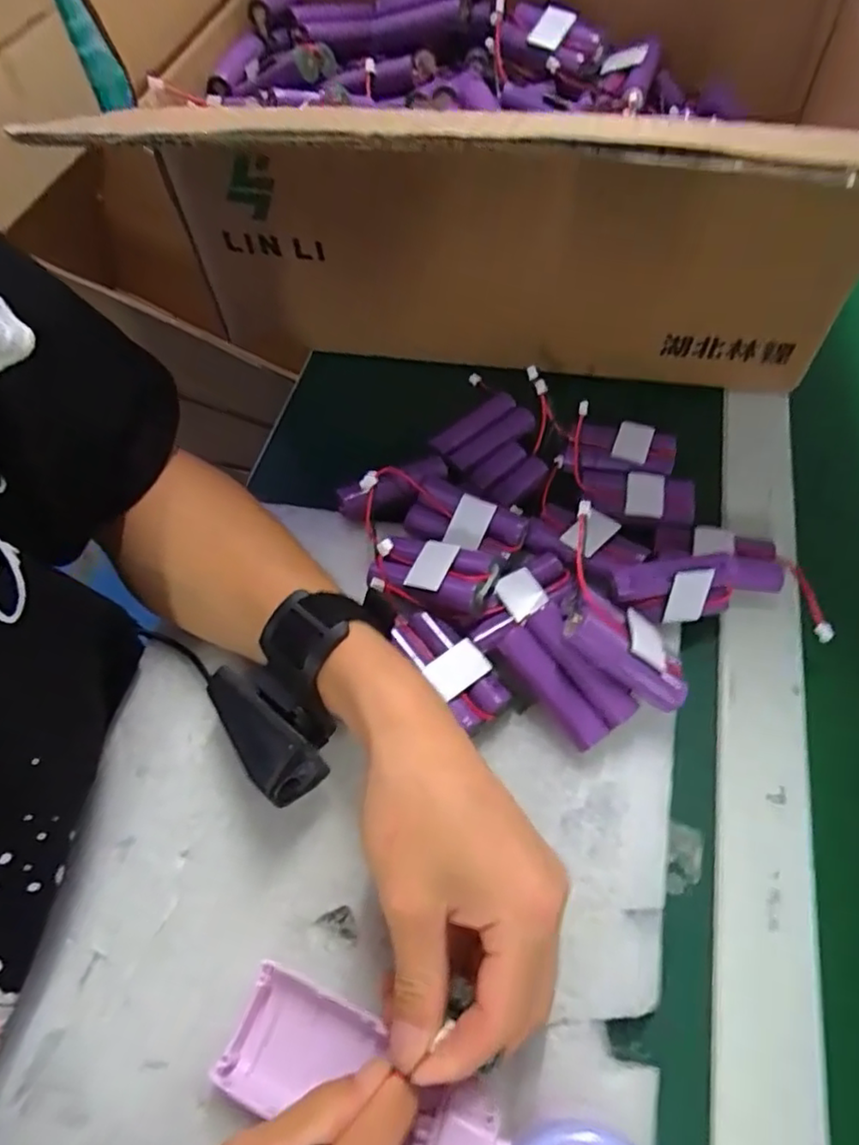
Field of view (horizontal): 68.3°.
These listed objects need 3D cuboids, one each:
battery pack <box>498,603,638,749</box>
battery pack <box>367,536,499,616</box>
[{"bbox_3d":[0.065,0.050,0.309,0.036,0.019,0.066,-41,78,6],"label":"battery pack"},{"bbox_3d":[0.001,-0.001,0.334,0.066,0.016,0.037,11,59,12],"label":"battery pack"}]

